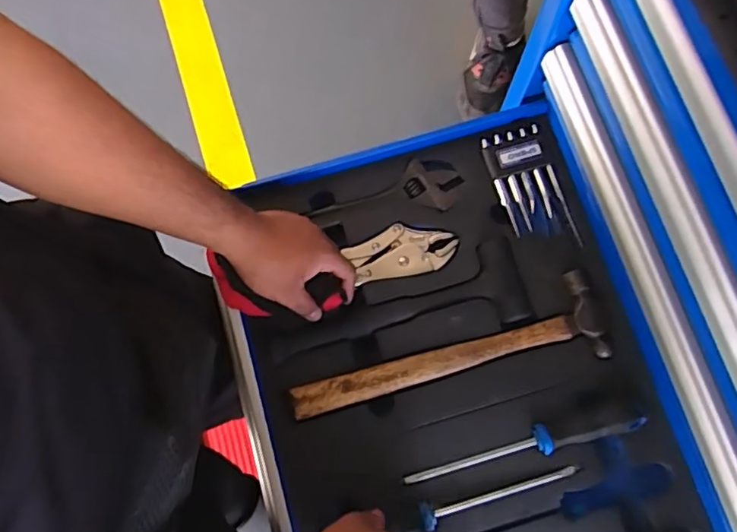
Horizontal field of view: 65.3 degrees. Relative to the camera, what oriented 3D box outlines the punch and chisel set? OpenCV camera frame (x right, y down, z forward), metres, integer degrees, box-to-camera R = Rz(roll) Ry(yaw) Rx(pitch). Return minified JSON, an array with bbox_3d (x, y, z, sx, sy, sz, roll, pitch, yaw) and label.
[{"bbox_3d":[0.178,-0.088,0.640,0.072,0.018,0.135,-17,76,-2],"label":"punch and chisel set"}]

